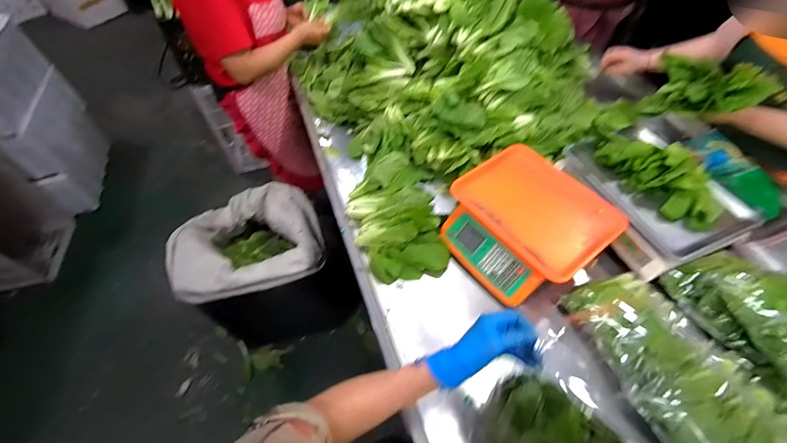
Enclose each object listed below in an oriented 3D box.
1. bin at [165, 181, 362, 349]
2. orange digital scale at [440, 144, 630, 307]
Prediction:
[{"bbox_3d":[-0.488,0.214,1.362,0.516,0.635,0.475,0,55,0],"label":"bin"},{"bbox_3d":[0.286,0.007,0.777,0.294,0.117,0.305,-34,61,-21],"label":"orange digital scale"}]

